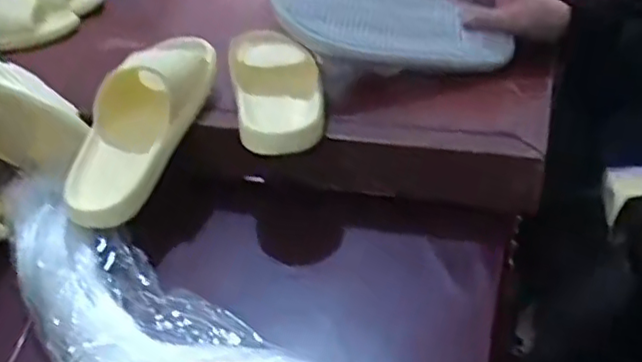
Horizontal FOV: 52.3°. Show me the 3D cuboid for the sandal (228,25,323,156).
[{"bbox_3d":[-0.048,-0.098,0.700,0.088,0.074,0.225,-8,34,-7],"label":"sandal"}]

